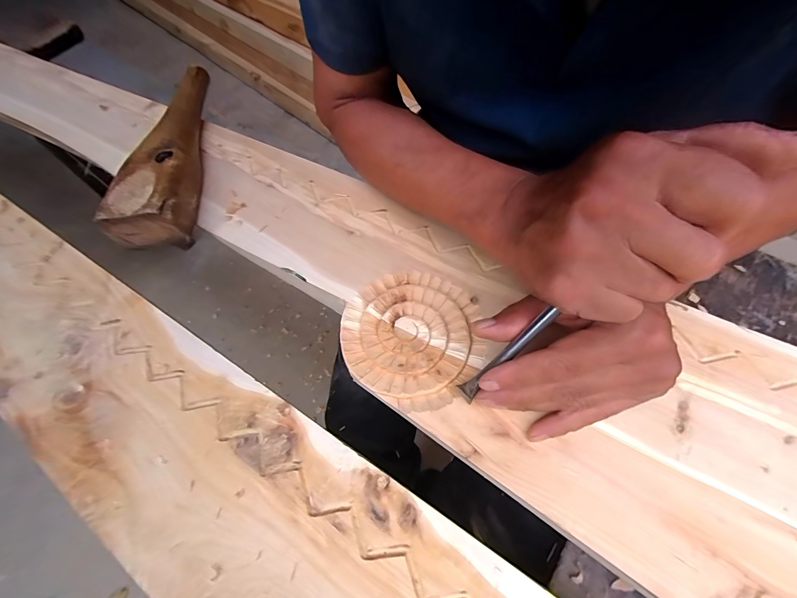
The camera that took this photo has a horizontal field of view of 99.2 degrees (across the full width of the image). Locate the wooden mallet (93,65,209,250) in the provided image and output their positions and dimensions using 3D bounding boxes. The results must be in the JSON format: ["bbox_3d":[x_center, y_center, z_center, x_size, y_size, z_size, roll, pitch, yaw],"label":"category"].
[{"bbox_3d":[-0.247,-0.173,0.370,0.061,0.049,0.275,-10,62,-2],"label":"wooden mallet"}]

